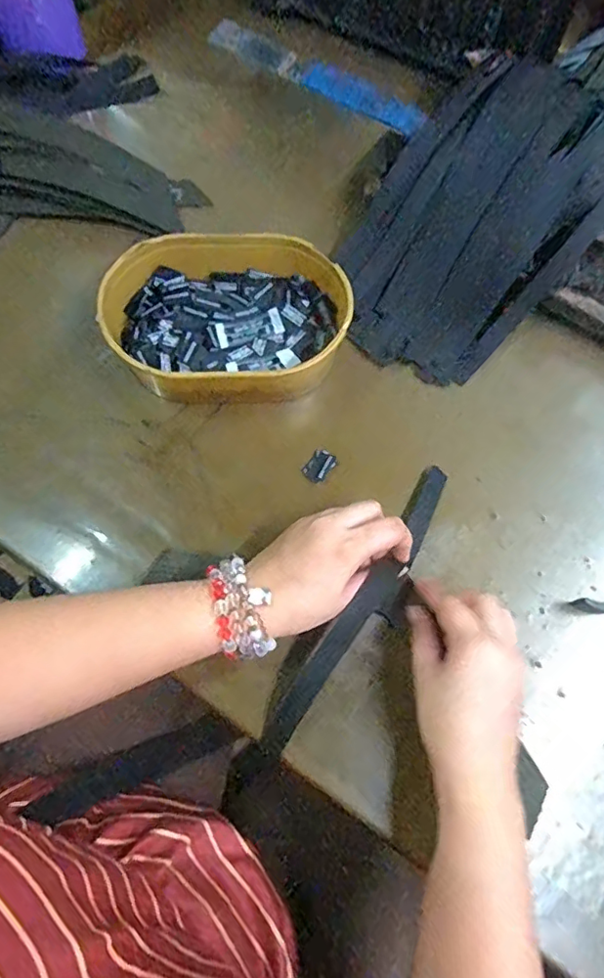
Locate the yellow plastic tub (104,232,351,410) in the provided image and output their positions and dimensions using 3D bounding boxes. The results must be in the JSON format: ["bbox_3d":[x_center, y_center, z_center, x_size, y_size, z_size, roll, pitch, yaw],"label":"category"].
[{"bbox_3d":[-0.058,-0.132,0.440,0.190,0.067,0.143,-9,71,-6],"label":"yellow plastic tub"}]

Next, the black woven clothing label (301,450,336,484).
[{"bbox_3d":[0.014,-0.018,0.437,0.020,0.008,0.026,39,76,13],"label":"black woven clothing label"}]

